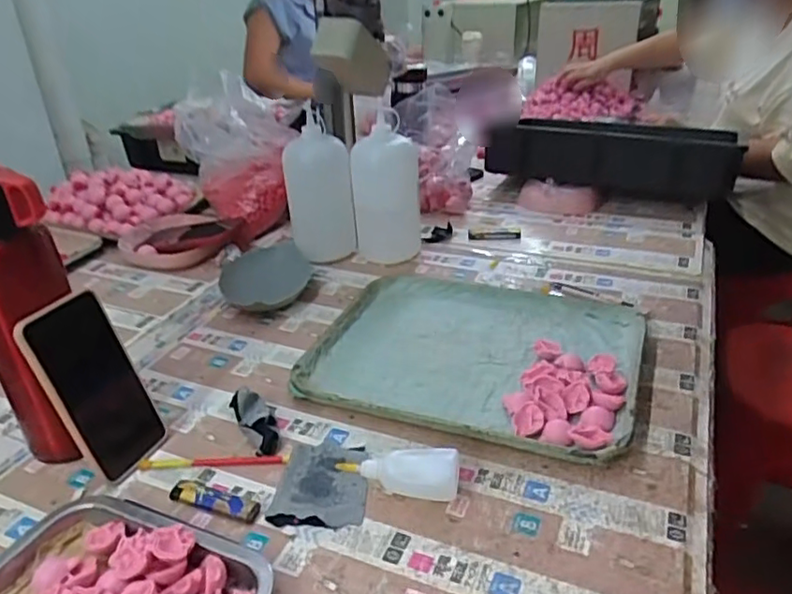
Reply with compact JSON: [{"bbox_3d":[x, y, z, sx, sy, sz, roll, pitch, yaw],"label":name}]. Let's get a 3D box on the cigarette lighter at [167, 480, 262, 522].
[{"bbox_3d":[-0.152,0.170,0.507,0.081,0.013,0.019,8,30,20],"label":"cigarette lighter"}]

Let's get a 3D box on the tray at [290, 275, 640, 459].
[{"bbox_3d":[0.087,0.059,0.667,0.334,0.030,0.264,8,30,20],"label":"tray"}]

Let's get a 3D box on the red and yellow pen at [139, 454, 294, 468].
[{"bbox_3d":[-0.166,0.149,0.554,0.137,0.004,0.012,-2,28,3],"label":"red and yellow pen"}]

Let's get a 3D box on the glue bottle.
[{"bbox_3d":[0.003,0.147,0.513,0.099,0.026,0.039,2,28,11],"label":"glue bottle"}]

